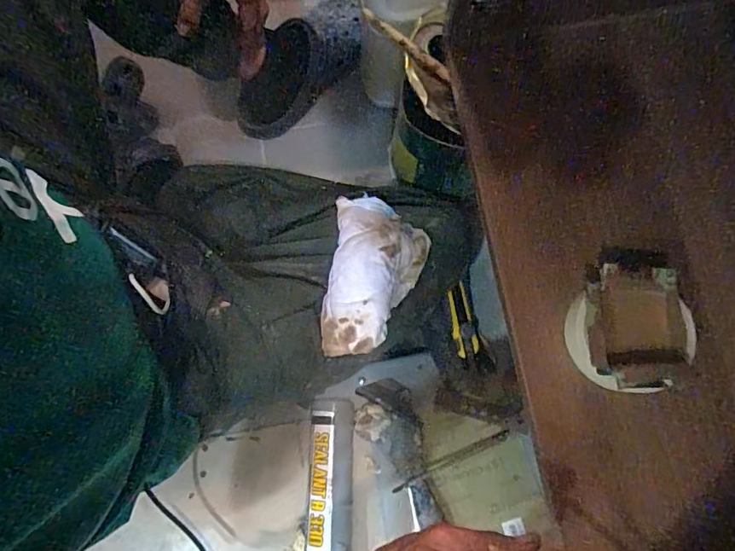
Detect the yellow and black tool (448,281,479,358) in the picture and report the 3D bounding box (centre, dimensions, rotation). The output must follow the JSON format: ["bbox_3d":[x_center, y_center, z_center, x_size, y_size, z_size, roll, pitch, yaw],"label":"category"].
[{"bbox_3d":[0.122,0.058,0.625,0.027,0.007,0.095,-13,101,-2],"label":"yellow and black tool"}]

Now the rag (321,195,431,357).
[{"bbox_3d":[0.009,-0.002,0.520,0.101,0.048,0.177,5,78,1],"label":"rag"}]

